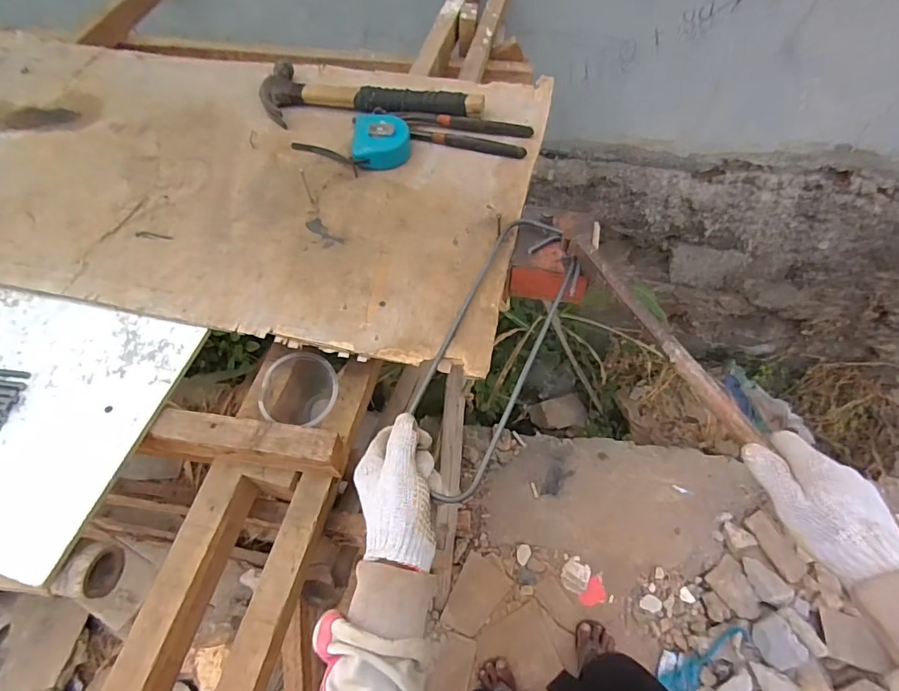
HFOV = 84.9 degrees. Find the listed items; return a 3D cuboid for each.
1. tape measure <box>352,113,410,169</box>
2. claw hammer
[{"bbox_3d":[-0.092,-0.282,0.675,0.078,0.040,0.075,-3,61,0],"label":"tape measure"},{"bbox_3d":[-0.126,-0.350,0.718,0.332,0.025,0.114,17,63,11],"label":"claw hammer"}]

